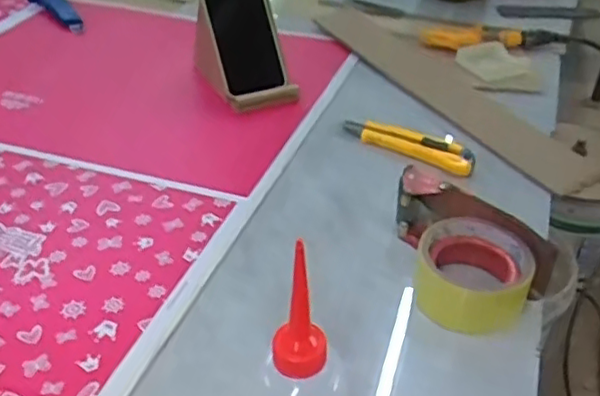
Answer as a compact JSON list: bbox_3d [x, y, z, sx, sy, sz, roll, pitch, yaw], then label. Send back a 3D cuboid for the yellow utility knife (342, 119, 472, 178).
[{"bbox_3d":[0.116,-0.064,0.707,0.152,0.019,0.029,21,41,25],"label":"yellow utility knife"}]

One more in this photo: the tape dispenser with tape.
[{"bbox_3d":[0.119,0.044,0.532,0.094,0.060,0.140,-29,46,-34],"label":"tape dispenser with tape"}]

